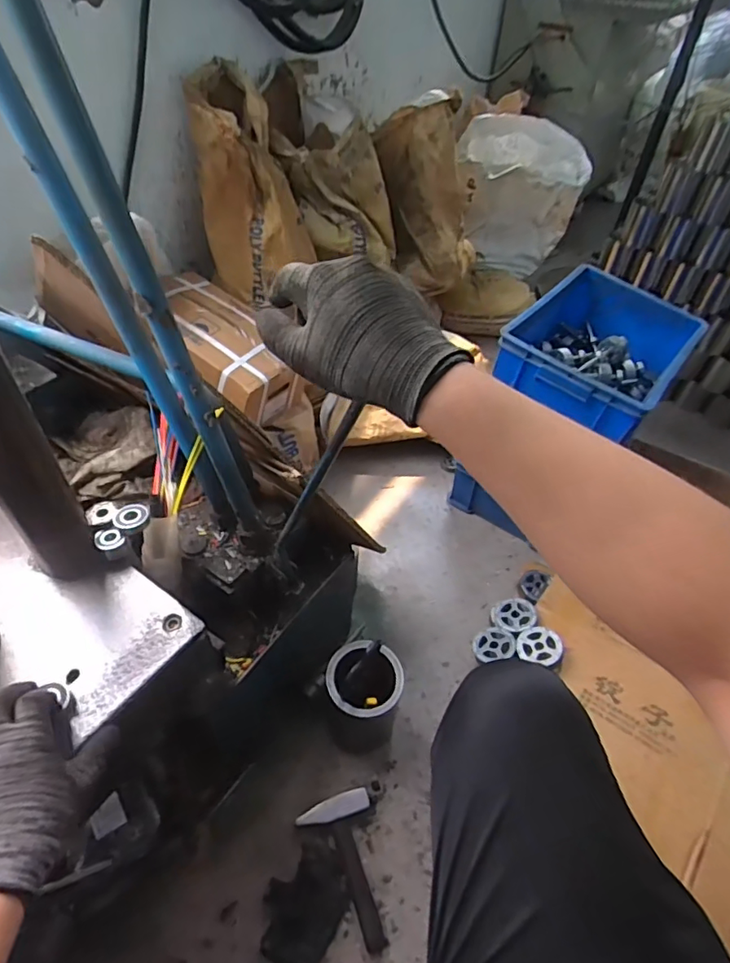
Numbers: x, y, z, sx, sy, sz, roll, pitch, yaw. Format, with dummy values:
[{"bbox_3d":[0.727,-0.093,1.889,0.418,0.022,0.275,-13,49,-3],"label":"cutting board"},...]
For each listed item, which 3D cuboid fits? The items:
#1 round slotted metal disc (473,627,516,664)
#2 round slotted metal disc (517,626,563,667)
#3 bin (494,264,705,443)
[{"bbox_3d":[0.238,0.300,0.991,0.076,0.014,0.067,-16,40,2],"label":"round slotted metal disc"},{"bbox_3d":[0.319,0.299,0.980,0.078,0.014,0.069,2,54,27],"label":"round slotted metal disc"},{"bbox_3d":[0.475,-0.267,1.096,0.296,0.139,0.420,31,52,23],"label":"bin"}]

